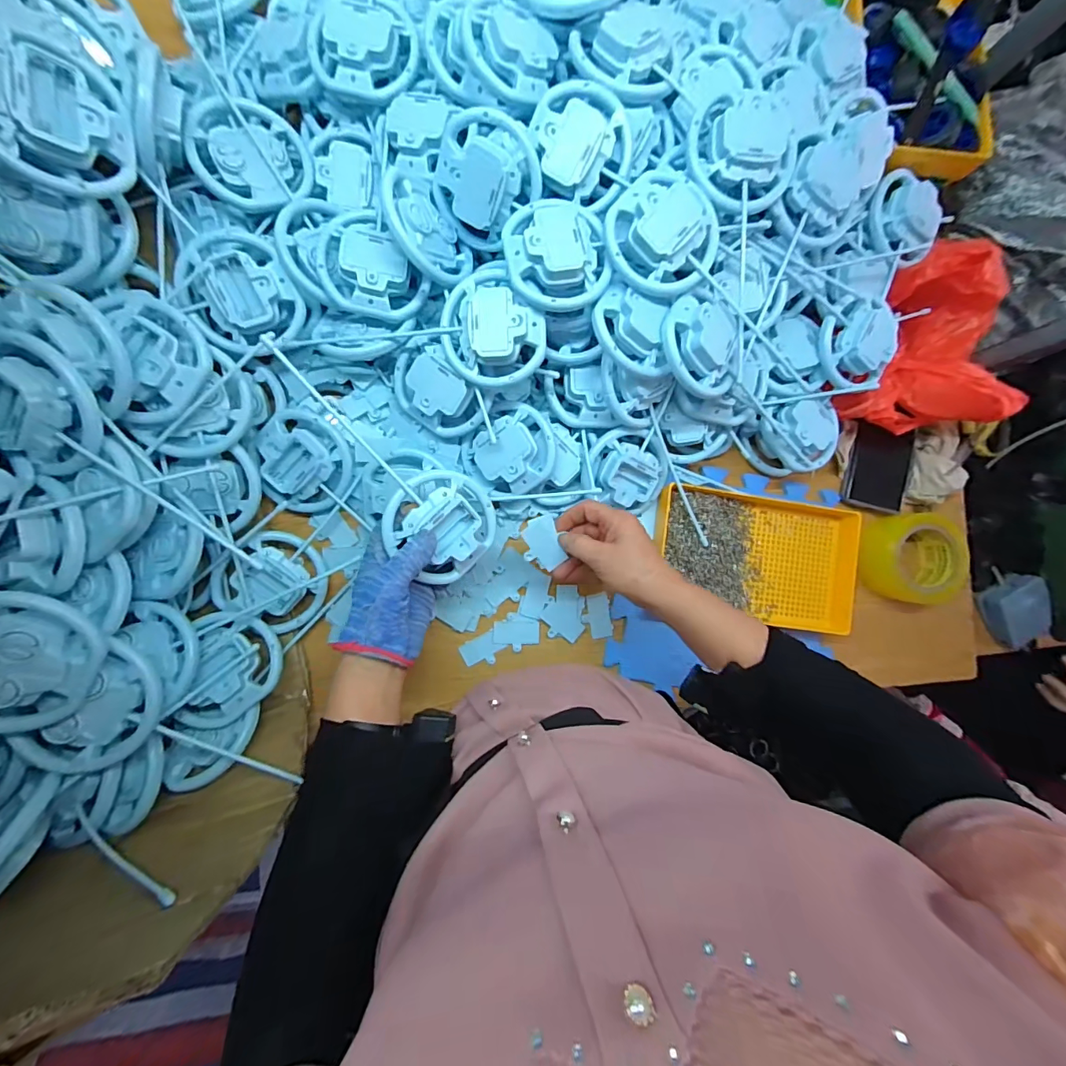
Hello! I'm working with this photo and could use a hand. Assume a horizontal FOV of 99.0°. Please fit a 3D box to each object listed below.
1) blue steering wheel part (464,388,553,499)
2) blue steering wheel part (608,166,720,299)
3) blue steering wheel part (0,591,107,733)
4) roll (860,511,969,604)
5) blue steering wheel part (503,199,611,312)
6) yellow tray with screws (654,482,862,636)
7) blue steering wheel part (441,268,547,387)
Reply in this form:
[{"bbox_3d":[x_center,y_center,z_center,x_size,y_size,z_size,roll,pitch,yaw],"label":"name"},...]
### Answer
[{"bbox_3d":[-0.025,-0.086,0.474,0.093,0.047,0.096,14,87,-8],"label":"blue steering wheel part"},{"bbox_3d":[0.115,-0.265,0.399,0.099,0.028,0.097,0,89,-8],"label":"blue steering wheel part"},{"bbox_3d":[-0.362,0.090,0.314,0.096,0.023,0.102,-8,113,-18],"label":"blue steering wheel part"},{"bbox_3d":[0.472,0.030,0.565,0.090,0.050,0.105,-1,89,-8],"label":"roll"},{"bbox_3d":[0.022,-0.251,0.403,0.089,0.024,0.099,-11,90,-8],"label":"blue steering wheel part"},{"bbox_3d":[0.260,0.034,0.537,0.242,0.034,0.144,7,88,-8],"label":"yellow tray with screws"},{"bbox_3d":[-0.040,-0.187,0.425,0.089,0.035,0.103,-42,90,13],"label":"blue steering wheel part"}]

